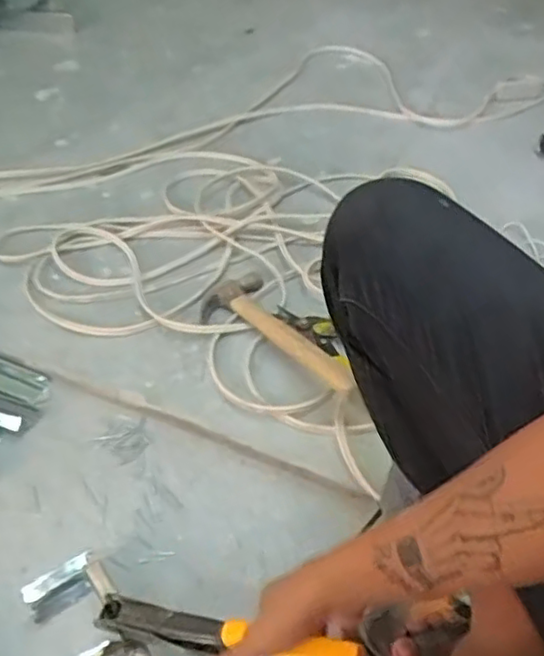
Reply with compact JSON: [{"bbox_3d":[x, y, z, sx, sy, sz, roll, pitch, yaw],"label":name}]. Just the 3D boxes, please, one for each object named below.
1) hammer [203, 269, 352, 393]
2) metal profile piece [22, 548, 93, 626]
[{"bbox_3d":[0.003,0.007,0.916,0.119,0.027,0.318,-26,39,-22],"label":"hammer"},{"bbox_3d":[-0.228,0.280,0.693,0.075,0.060,0.024,-24,49,-23],"label":"metal profile piece"}]

